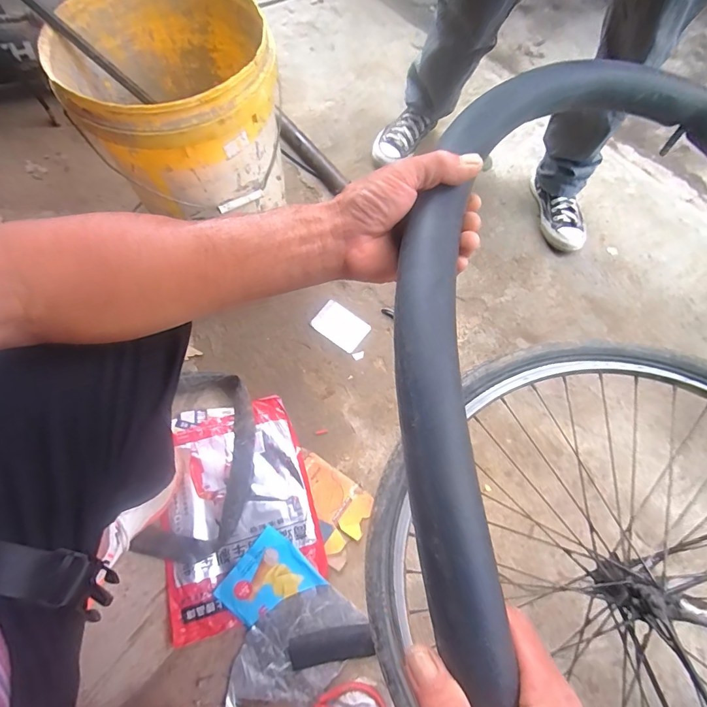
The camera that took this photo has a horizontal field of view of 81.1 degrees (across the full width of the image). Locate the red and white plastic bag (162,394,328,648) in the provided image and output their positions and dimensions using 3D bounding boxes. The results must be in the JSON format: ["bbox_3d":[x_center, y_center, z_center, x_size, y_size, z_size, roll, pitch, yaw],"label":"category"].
[{"bbox_3d":[-0.186,0.240,0.667,0.223,0.060,0.326,-16,71,-5],"label":"red and white plastic bag"}]

